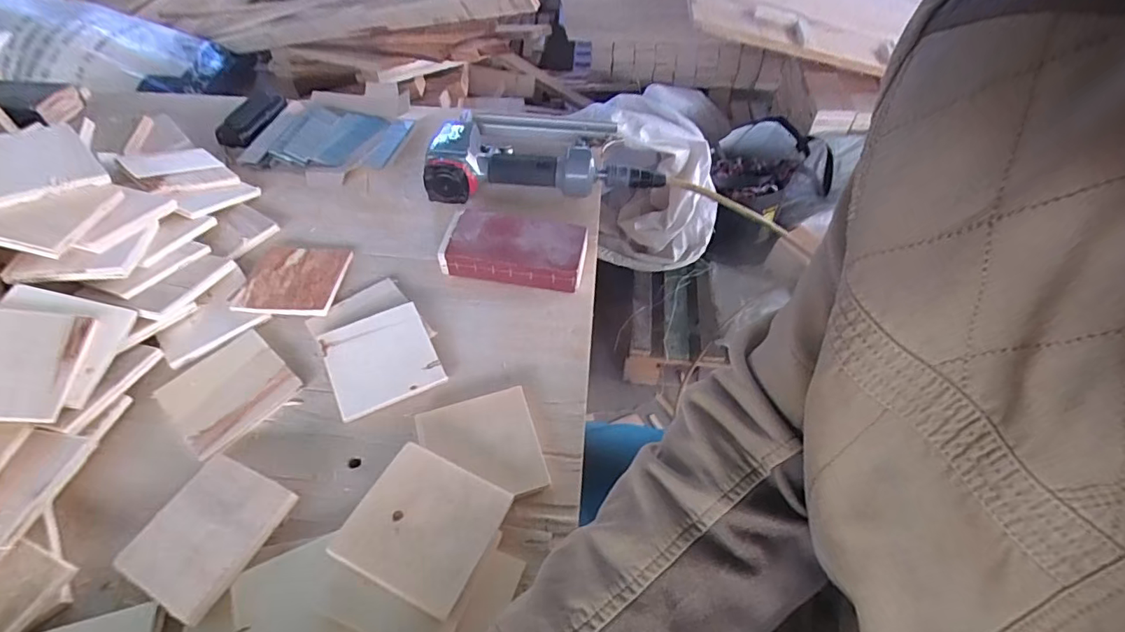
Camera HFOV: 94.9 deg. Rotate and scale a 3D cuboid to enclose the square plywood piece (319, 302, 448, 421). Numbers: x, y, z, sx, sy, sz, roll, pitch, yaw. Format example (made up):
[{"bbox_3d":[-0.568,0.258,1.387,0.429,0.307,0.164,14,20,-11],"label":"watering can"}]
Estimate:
[{"bbox_3d":[-0.166,0.038,0.473,0.091,0.007,0.091,-24,64,-14],"label":"square plywood piece"}]

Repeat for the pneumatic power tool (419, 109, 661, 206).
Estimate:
[{"bbox_3d":[-0.026,-0.211,0.651,0.279,0.061,0.150,-4,53,-7],"label":"pneumatic power tool"}]

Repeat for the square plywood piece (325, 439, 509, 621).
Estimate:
[{"bbox_3d":[-0.096,0.145,0.364,0.093,0.005,0.090,24,51,9],"label":"square plywood piece"}]

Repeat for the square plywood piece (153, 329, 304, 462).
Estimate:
[{"bbox_3d":[-0.294,0.064,0.455,0.093,0.004,0.093,37,59,22],"label":"square plywood piece"}]

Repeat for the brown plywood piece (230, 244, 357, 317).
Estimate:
[{"bbox_3d":[-0.274,-0.041,0.530,0.091,0.013,0.096,2,52,-2],"label":"brown plywood piece"}]

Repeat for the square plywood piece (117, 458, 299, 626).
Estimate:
[{"bbox_3d":[-0.257,0.153,0.372,0.097,0.010,0.092,13,48,25],"label":"square plywood piece"}]

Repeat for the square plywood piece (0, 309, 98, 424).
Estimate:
[{"bbox_3d":[-0.441,0.036,0.405,0.094,0.011,0.093,7,57,-18],"label":"square plywood piece"}]

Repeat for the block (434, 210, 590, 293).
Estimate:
[{"bbox_3d":[-0.048,-0.071,0.550,0.151,0.038,0.076,9,53,3],"label":"block"}]

